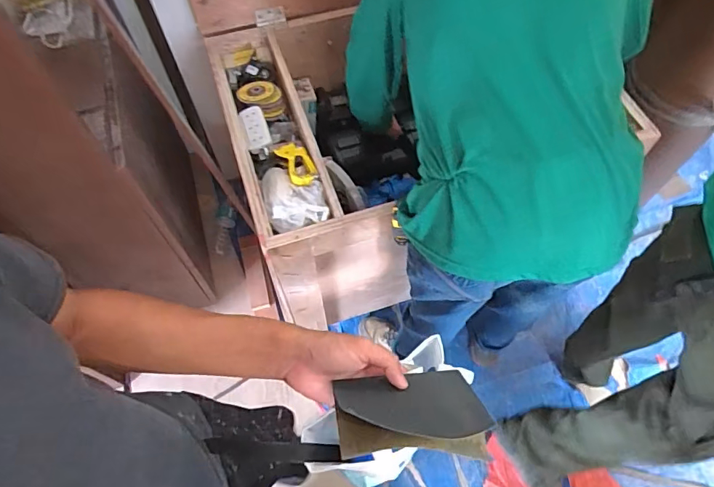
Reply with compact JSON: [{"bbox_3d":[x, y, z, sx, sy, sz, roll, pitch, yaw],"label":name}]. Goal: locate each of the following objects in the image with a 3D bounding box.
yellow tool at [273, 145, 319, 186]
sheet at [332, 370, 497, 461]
[{"bbox_3d":[-0.130,-0.178,1.045,0.066,0.023,0.139,-24,64,-12],"label":"yellow tool"},{"bbox_3d":[0.049,0.166,0.459,0.134,0.110,0.035,-5,103,-6],"label":"sheet"}]

